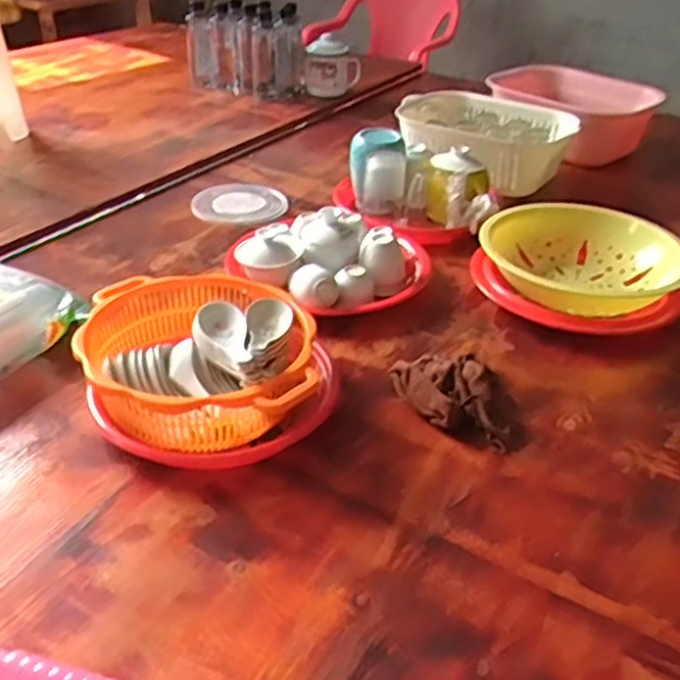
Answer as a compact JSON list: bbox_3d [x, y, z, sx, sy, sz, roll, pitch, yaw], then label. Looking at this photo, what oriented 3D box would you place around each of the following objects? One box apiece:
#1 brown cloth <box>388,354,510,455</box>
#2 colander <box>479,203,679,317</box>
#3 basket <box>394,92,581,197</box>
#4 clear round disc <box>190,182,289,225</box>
[{"bbox_3d":[0.118,0.054,0.722,0.083,0.038,0.141,-23,42,-32],"label":"brown cloth"},{"bbox_3d":[0.298,-0.099,0.912,0.242,0.070,0.217,4,35,2],"label":"colander"},{"bbox_3d":[0.241,-0.341,1.232,0.280,0.083,0.251,25,40,29],"label":"basket"},{"bbox_3d":[-0.153,-0.209,1.106,0.142,0.013,0.123,-2,35,-6],"label":"clear round disc"}]

